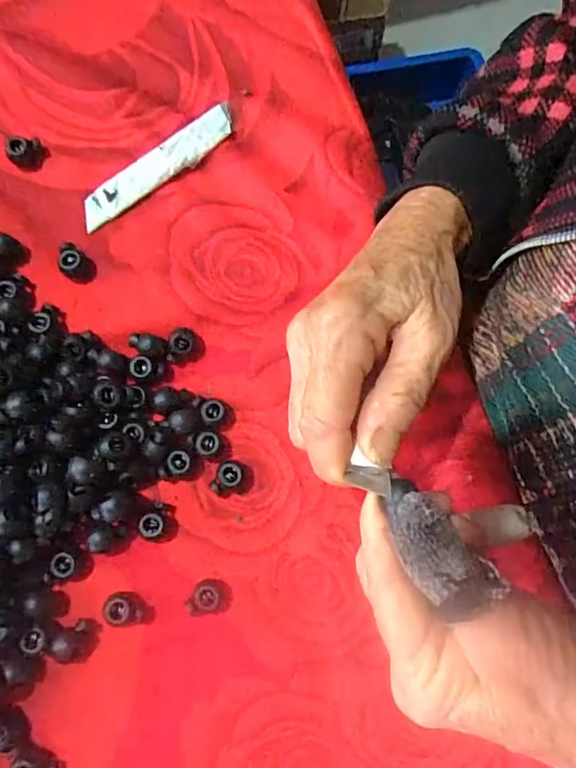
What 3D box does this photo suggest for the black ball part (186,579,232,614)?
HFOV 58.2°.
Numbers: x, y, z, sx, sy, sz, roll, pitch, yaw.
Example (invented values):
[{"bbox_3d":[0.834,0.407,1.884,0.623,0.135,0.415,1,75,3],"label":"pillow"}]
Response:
[{"bbox_3d":[-0.038,0.105,0.255,0.020,0.010,0.015,7,76,2],"label":"black ball part"}]

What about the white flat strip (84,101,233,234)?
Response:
[{"bbox_3d":[-0.074,-0.124,0.293,0.101,0.007,0.020,-38,79,-9],"label":"white flat strip"}]

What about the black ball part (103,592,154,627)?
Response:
[{"bbox_3d":[-0.077,0.110,0.252,0.022,0.010,0.013,8,76,2],"label":"black ball part"}]

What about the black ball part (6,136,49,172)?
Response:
[{"bbox_3d":[-0.147,-0.130,0.292,0.019,0.012,0.016,-38,79,-9],"label":"black ball part"}]

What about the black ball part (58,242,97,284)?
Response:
[{"bbox_3d":[-0.114,-0.064,0.280,0.020,0.010,0.016,26,78,6],"label":"black ball part"}]

